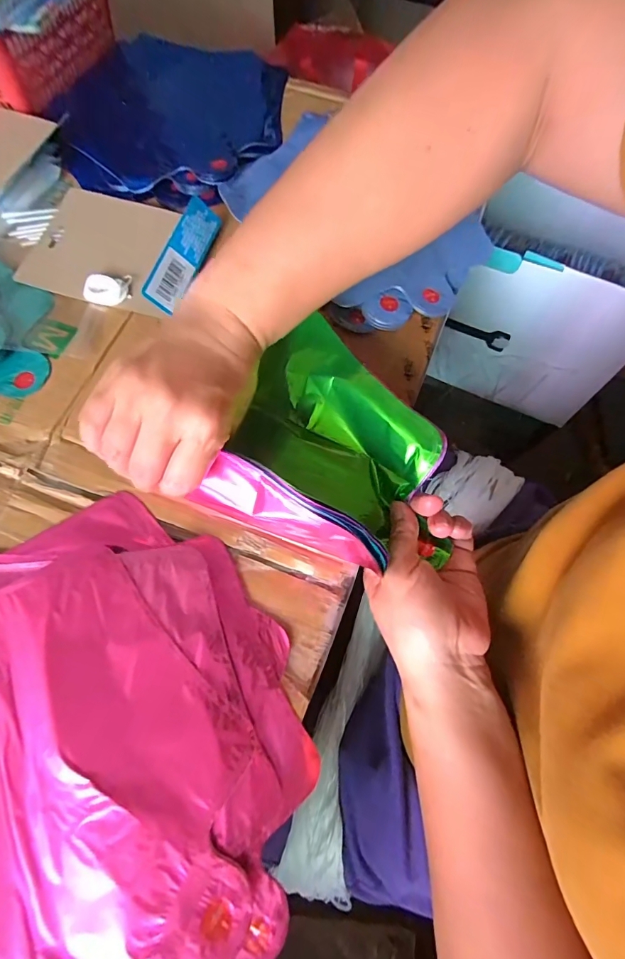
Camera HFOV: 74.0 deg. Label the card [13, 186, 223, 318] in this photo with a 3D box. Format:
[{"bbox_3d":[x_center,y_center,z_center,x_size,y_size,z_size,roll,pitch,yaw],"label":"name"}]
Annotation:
[{"bbox_3d":[-0.169,-0.203,0.355,0.151,0.022,0.113,14,71,6],"label":"card"}]

